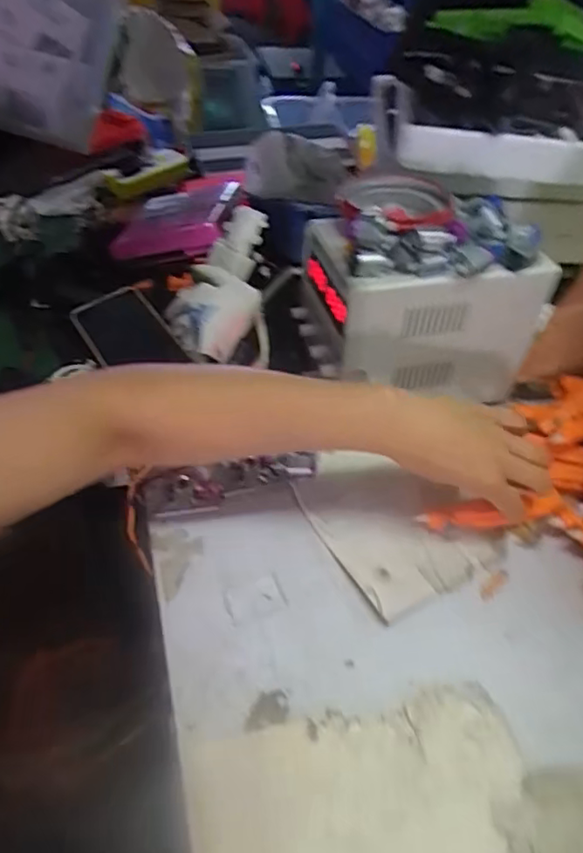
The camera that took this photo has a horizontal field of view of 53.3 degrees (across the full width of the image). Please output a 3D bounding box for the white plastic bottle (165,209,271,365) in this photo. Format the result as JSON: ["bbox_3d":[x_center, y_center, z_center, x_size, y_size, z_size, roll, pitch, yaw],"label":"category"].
[{"bbox_3d":[-0.076,-0.140,0.581,0.096,0.056,0.160,10,70,7],"label":"white plastic bottle"}]

